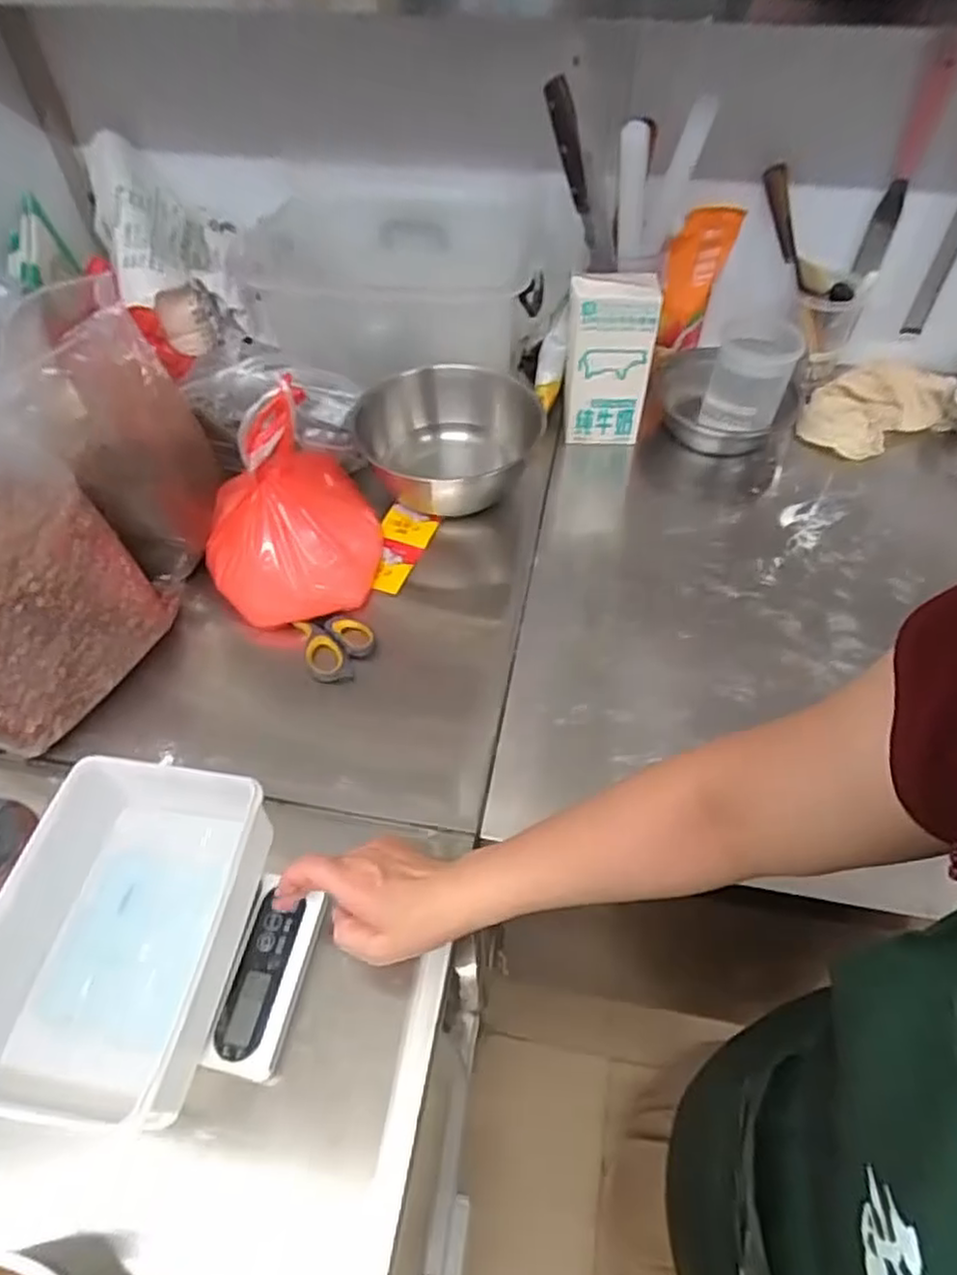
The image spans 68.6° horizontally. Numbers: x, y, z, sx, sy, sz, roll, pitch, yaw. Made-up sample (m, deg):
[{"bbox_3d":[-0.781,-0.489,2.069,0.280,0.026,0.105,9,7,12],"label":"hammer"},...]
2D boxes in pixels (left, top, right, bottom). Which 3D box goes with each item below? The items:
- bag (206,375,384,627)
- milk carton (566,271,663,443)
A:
[{"bbox_3d":[-0.205,-0.137,0.727,0.186,0.179,0.162,-14,54,-10],"label":"bag"},{"bbox_3d":[0.158,-0.341,0.868,0.099,0.208,0.054,1,53,2],"label":"milk carton"}]

